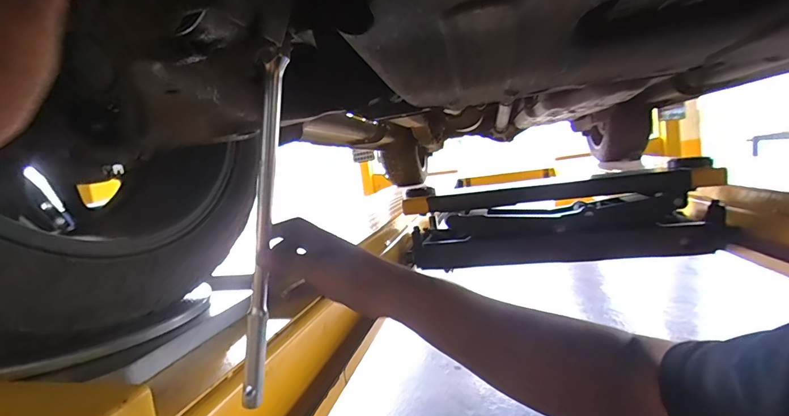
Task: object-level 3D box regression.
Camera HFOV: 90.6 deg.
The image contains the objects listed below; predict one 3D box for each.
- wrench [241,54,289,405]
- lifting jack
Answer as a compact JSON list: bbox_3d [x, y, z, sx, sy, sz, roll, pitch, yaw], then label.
[{"bbox_3d":[-0.123,0.029,0.367,0.018,0.325,0.018,7,7,2],"label":"wrench"},{"bbox_3d":[0.490,0.028,1.244,0.900,0.228,0.312,-5,7,23],"label":"lifting jack"}]

